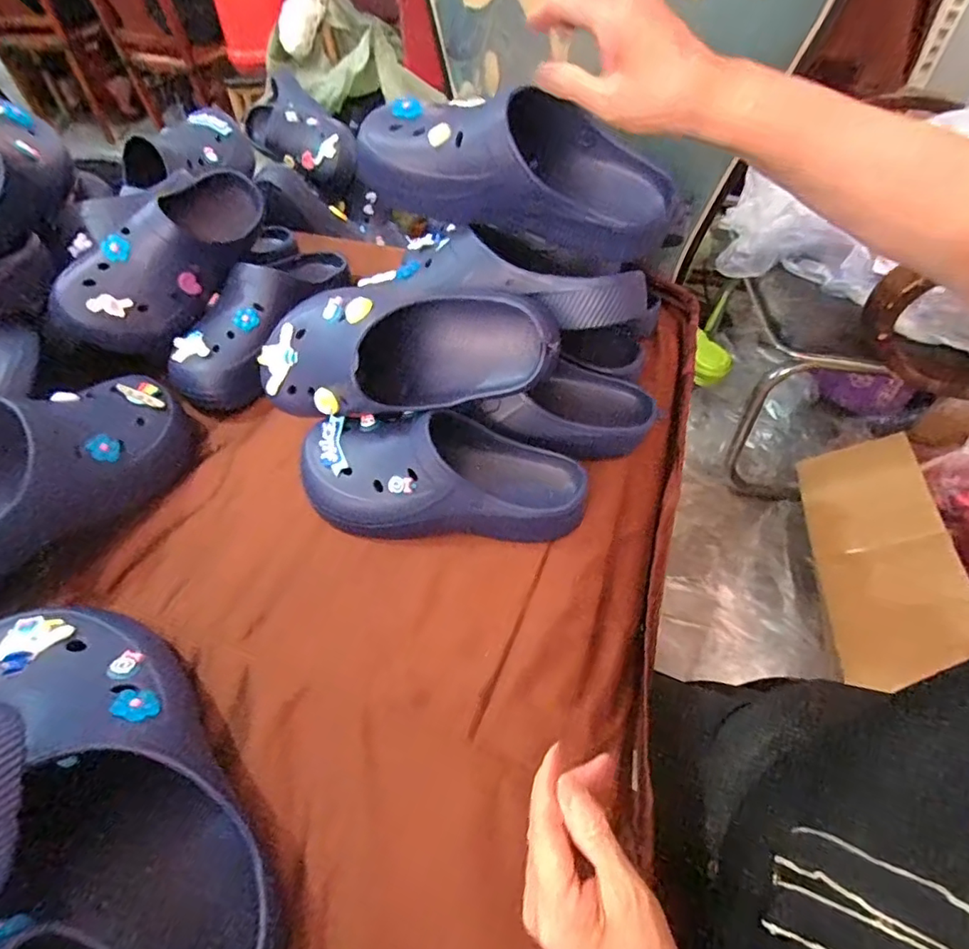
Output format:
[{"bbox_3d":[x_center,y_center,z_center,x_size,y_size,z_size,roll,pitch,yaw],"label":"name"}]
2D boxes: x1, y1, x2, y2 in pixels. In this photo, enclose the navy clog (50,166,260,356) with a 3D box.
[{"bbox_3d":[-0.331,-0.250,0.595,0.080,0.107,0.255,22,67,17],"label":"navy clog"}]

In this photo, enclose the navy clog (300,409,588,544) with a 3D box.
[{"bbox_3d":[-0.036,-0.006,0.485,0.254,0.081,0.109,3,51,2],"label":"navy clog"}]

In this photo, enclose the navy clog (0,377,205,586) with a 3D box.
[{"bbox_3d":[-0.377,0.004,0.455,0.124,0.105,0.273,31,58,22],"label":"navy clog"}]

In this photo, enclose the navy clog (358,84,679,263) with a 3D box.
[{"bbox_3d":[0.025,-0.252,0.453,0.266,0.092,0.090,15,53,12],"label":"navy clog"}]

